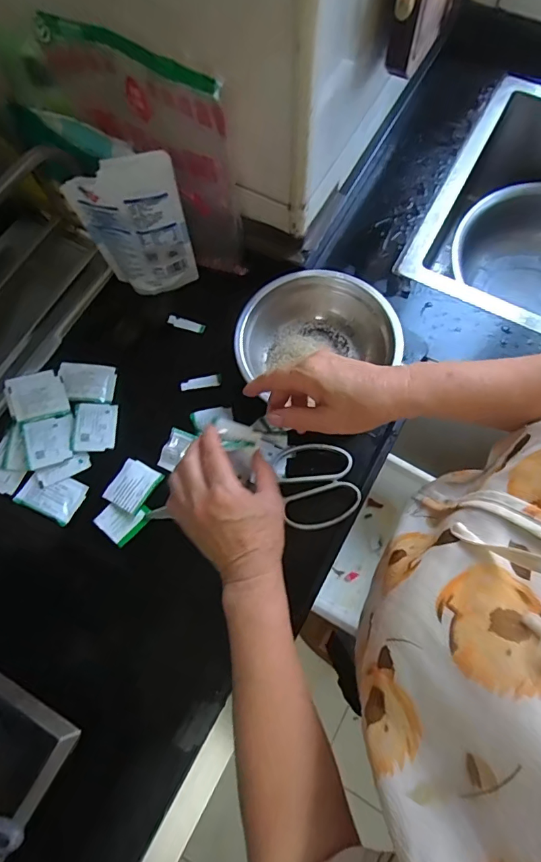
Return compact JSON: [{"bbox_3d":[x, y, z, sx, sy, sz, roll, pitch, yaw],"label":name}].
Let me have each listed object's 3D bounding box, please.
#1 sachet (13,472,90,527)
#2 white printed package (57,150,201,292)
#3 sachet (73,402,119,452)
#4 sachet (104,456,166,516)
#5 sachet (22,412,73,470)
[{"bbox_3d":[-0.244,0.070,0.521,0.066,0.011,0.048,24,74,9],"label":"sachet"},{"bbox_3d":[-0.148,-0.220,0.520,0.111,0.184,0.024,-7,72,-1],"label":"white printed package"},{"bbox_3d":[-0.206,-0.006,0.547,0.048,0.008,0.060,-3,71,0],"label":"sachet"},{"bbox_3d":[-0.154,0.060,0.519,0.046,0.005,0.054,27,74,10],"label":"sachet"},{"bbox_3d":[-0.255,0.010,0.535,0.050,0.010,0.060,-18,72,-5],"label":"sachet"}]

